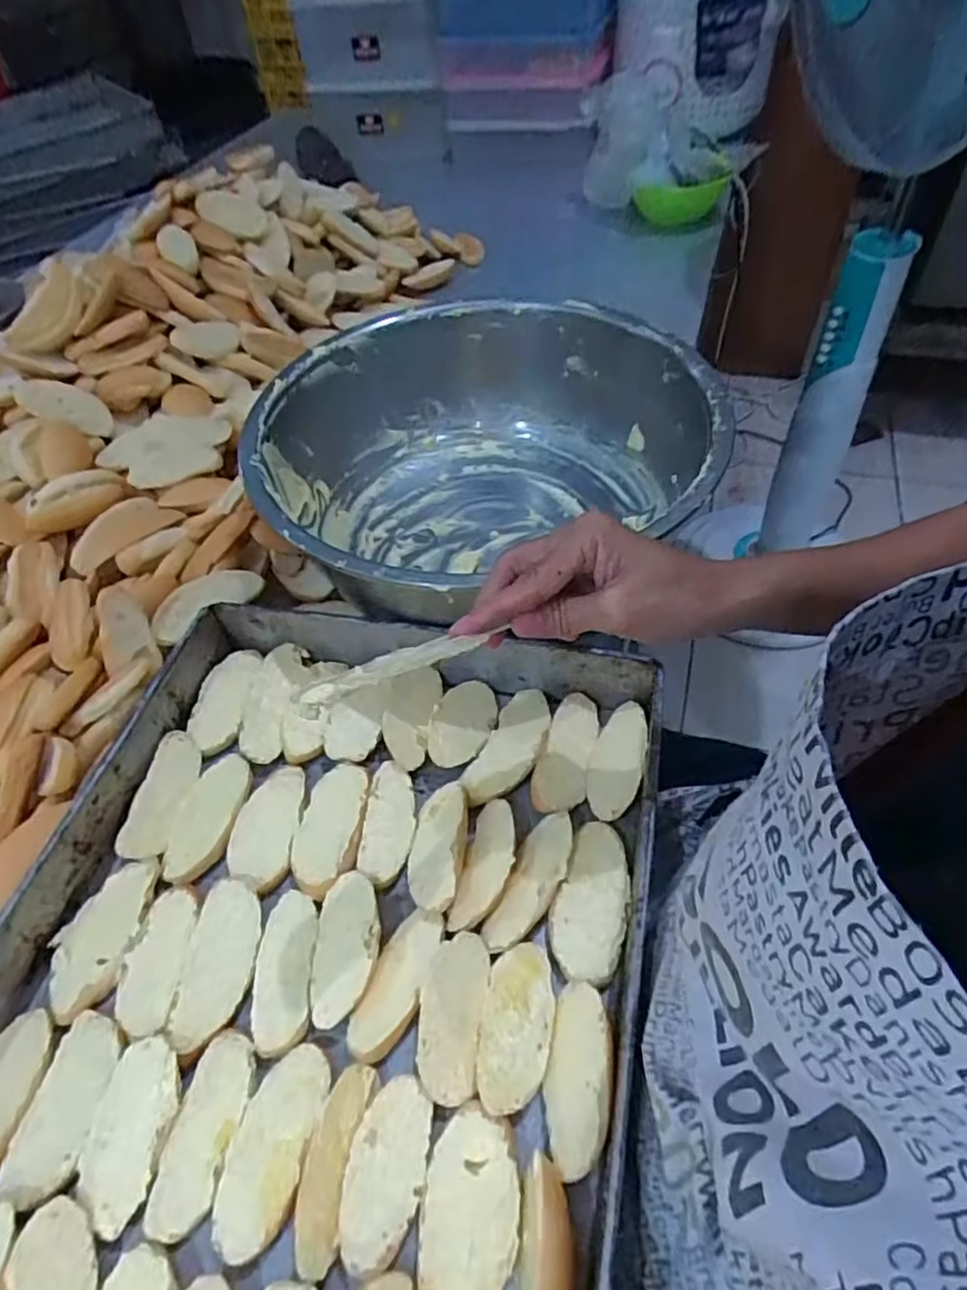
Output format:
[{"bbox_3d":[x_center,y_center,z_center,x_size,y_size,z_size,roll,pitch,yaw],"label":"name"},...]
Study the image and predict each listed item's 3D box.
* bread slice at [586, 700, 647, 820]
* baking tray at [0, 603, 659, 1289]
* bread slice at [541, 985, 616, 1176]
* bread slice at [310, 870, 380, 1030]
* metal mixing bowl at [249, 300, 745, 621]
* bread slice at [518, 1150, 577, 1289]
[{"bbox_3d":[0.095,0.080,0.485,0.037,0.008,0.094,2,49,27],"label":"bread slice"},{"bbox_3d":[-0.117,0.238,0.355,0.355,0.062,0.613,9,52,10],"label":"baking tray"},{"bbox_3d":[0.053,0.228,0.362,0.042,0.008,0.089,-20,38,36],"label":"bread slice"},{"bbox_3d":[-0.084,0.184,0.416,0.040,0.010,0.085,1,51,3],"label":"bread slice"},{"bbox_3d":[-0.003,-0.160,0.629,0.375,0.145,0.375,-1,51,2],"label":"metal mixing bowl"},{"bbox_3d":[0.029,0.288,0.315,0.025,0.022,0.080,5,52,7],"label":"bread slice"}]

